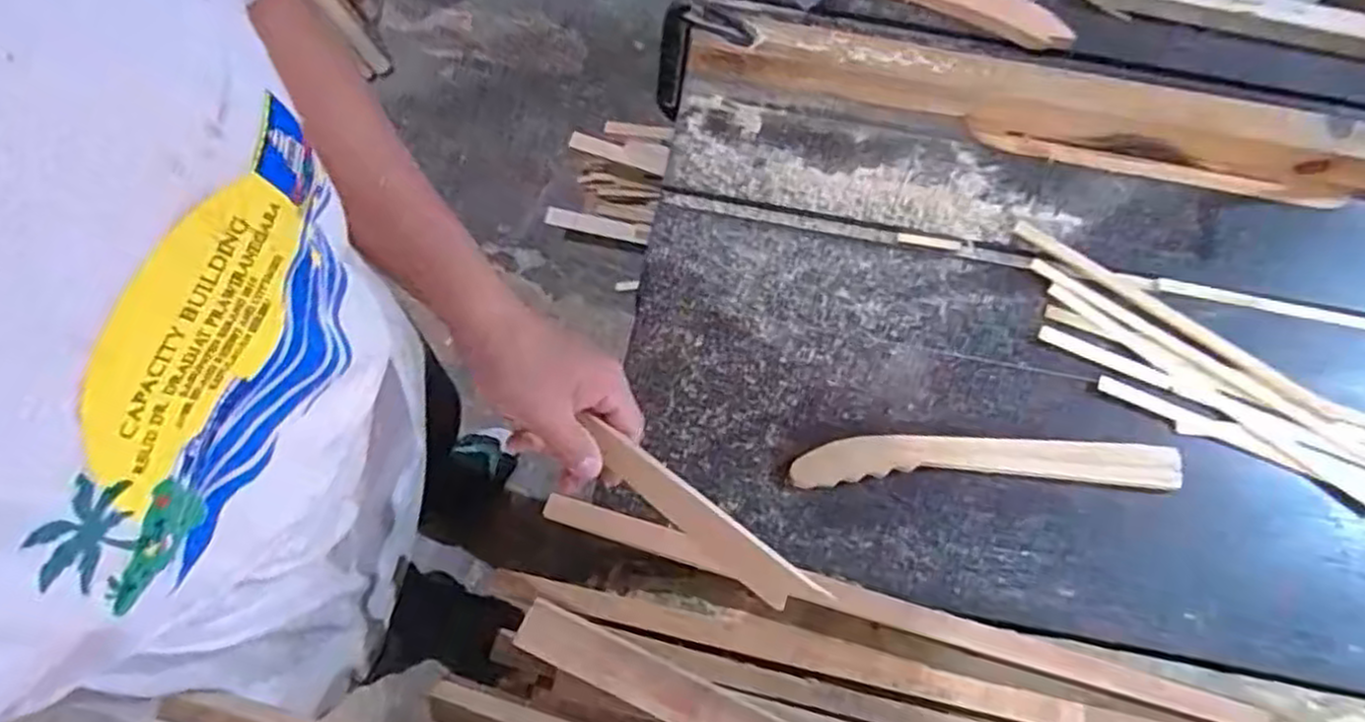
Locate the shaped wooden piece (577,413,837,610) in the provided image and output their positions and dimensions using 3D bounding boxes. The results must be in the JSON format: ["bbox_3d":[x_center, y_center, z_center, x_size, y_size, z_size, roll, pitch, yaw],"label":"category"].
[{"bbox_3d":[0.009,0.103,0.499,0.176,0.007,0.032,37,110,2],"label":"shaped wooden piece"}]

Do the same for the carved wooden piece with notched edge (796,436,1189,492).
[{"bbox_3d":[0.247,0.082,0.617,0.314,0.012,0.040,1,67,-2],"label":"carved wooden piece with notched edge"}]

